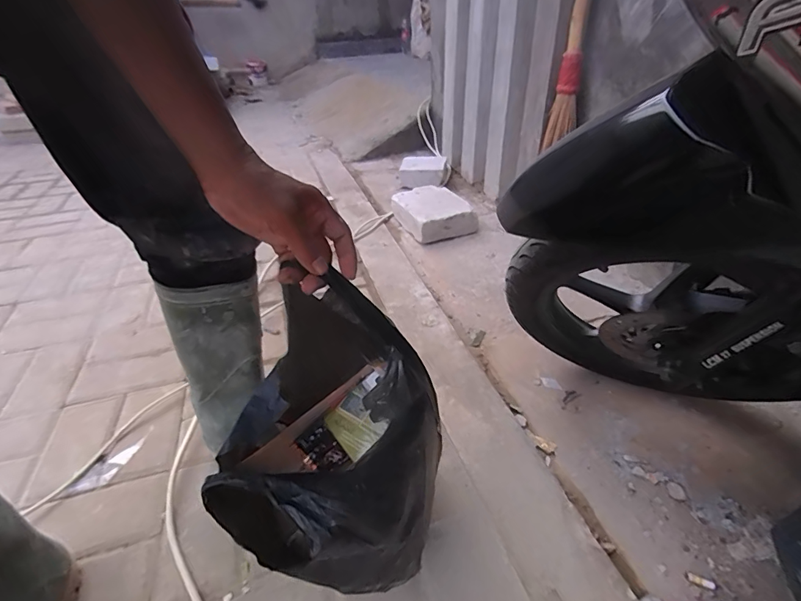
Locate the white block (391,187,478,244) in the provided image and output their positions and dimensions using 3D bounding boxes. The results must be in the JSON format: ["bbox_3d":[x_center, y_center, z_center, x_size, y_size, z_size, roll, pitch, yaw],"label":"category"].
[{"bbox_3d":[0.094,-0.279,1.388,0.192,0.088,0.279,-15,36,-20],"label":"white block"}]

